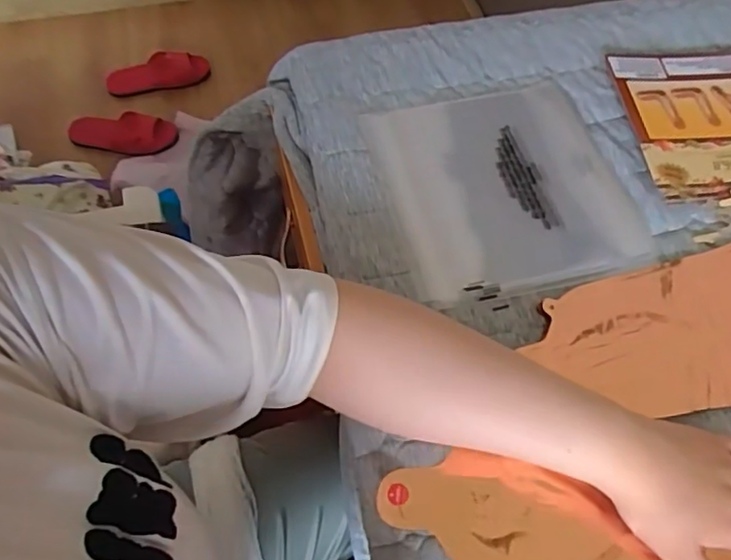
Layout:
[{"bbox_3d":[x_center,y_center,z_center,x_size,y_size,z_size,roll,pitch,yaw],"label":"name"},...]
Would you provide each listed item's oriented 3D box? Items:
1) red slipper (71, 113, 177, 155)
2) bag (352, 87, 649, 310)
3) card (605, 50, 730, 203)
[{"bbox_3d":[-0.578,-0.356,1.436,0.246,0.052,0.100,2,63,-2],"label":"red slipper"},{"bbox_3d":[0.122,-0.083,0.543,0.206,0.014,0.207,-13,65,-10],"label":"bag"},{"bbox_3d":[0.352,-0.160,0.589,0.194,0.012,0.169,-7,64,-7],"label":"card"}]

